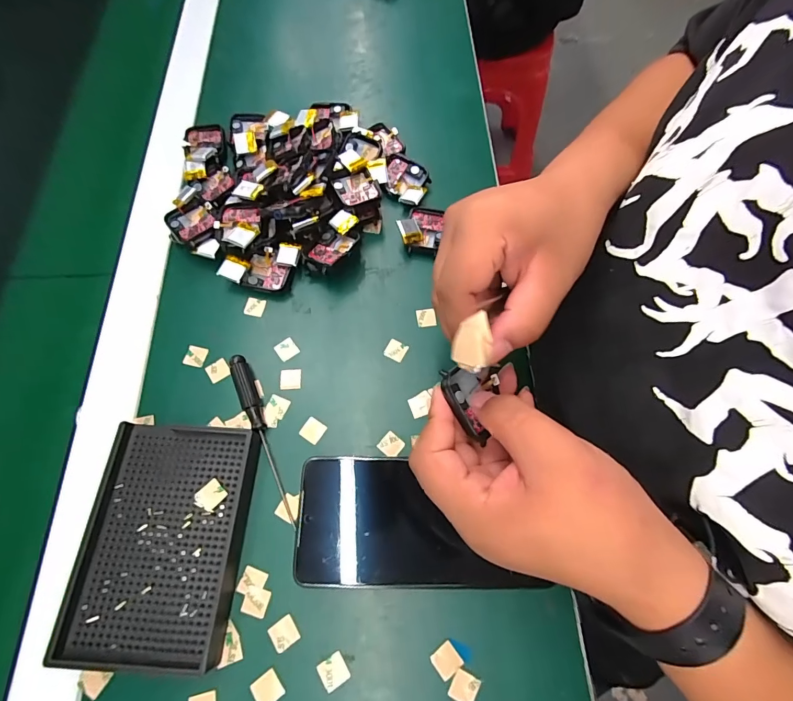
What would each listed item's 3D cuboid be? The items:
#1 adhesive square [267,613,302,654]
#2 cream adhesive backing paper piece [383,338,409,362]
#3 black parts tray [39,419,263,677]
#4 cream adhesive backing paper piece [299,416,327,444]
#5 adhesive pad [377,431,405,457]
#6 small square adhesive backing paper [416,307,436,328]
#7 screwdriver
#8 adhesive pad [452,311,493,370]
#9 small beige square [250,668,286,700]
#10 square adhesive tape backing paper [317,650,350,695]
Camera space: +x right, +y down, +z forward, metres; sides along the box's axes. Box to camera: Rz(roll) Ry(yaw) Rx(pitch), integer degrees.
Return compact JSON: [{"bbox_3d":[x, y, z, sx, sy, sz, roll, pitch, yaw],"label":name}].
[{"bbox_3d":[-0.069,0.173,0.247,0.015,0.004,0.016,-34,71,-12],"label":"adhesive square"},{"bbox_3d":[0.000,-0.001,0.319,0.016,0.004,0.016,28,71,11],"label":"cream adhesive backing paper piece"},{"bbox_3d":[-0.147,0.117,0.259,0.092,0.022,0.136,4,68,2],"label":"black parts tray"},{"bbox_3d":[-0.061,0.058,0.293,0.016,0.004,0.016,33,72,13],"label":"cream adhesive backing paper piece"},{"bbox_3d":[-0.004,0.068,0.291,0.016,0.004,0.015,35,72,14],"label":"adhesive pad"},{"bbox_3d":[0.025,-0.027,0.331,0.016,0.004,0.016,-6,68,-2],"label":"small square adhesive backing paper"},{"bbox_3d":[-0.094,0.060,0.287,0.012,0.014,0.126,-24,70,-9],"label":"screwdriver"},{"bbox_3d":[0.034,-0.004,0.186,0.004,0.019,0.024,10,73,-38],"label":"adhesive pad"},{"bbox_3d":[-0.076,0.198,0.236,0.016,0.004,0.016,-36,72,-13],"label":"small beige square"},{"bbox_3d":[-0.037,0.191,0.241,0.016,0.004,0.015,-31,71,-11],"label":"square adhesive tape backing paper"}]

